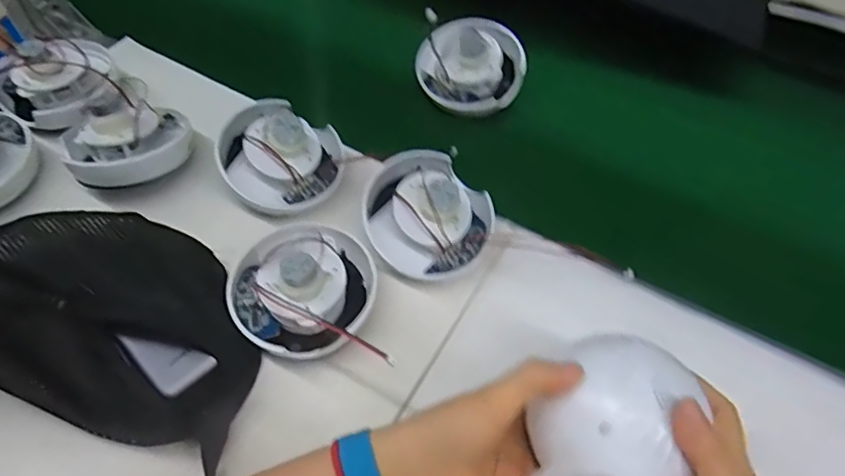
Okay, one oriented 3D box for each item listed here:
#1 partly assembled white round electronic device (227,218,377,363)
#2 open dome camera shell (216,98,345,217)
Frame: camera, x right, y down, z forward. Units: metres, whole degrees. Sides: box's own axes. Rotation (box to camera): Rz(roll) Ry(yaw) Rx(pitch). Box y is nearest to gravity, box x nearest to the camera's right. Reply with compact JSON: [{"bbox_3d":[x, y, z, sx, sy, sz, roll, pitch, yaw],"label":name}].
[{"bbox_3d":[-0.089,0.029,0.422,0.105,0.072,0.099,1,54,-2],"label":"partly assembled white round electronic device"},{"bbox_3d":[-0.122,-0.076,0.492,0.106,0.049,0.102,-12,56,-11],"label":"open dome camera shell"}]

